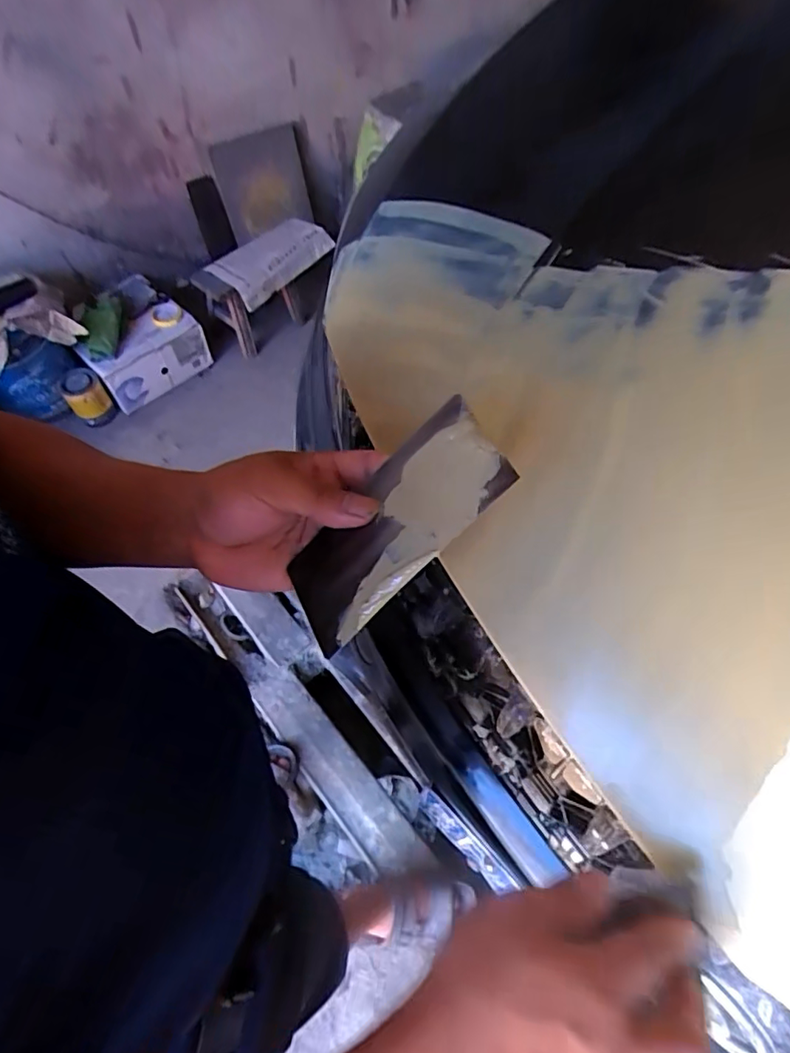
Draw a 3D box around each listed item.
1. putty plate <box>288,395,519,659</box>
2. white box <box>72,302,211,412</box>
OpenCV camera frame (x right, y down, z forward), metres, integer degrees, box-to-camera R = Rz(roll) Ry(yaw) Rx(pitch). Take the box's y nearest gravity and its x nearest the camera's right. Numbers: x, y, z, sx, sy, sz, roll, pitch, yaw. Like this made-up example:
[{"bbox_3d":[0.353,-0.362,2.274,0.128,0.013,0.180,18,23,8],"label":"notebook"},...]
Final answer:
[{"bbox_3d":[-0.002,-0.002,0.280,0.133,0.008,0.074,-46,42,9],"label":"putty plate"},{"bbox_3d":[-0.717,-0.498,1.592,0.314,0.182,0.127,-38,66,-20],"label":"white box"}]

